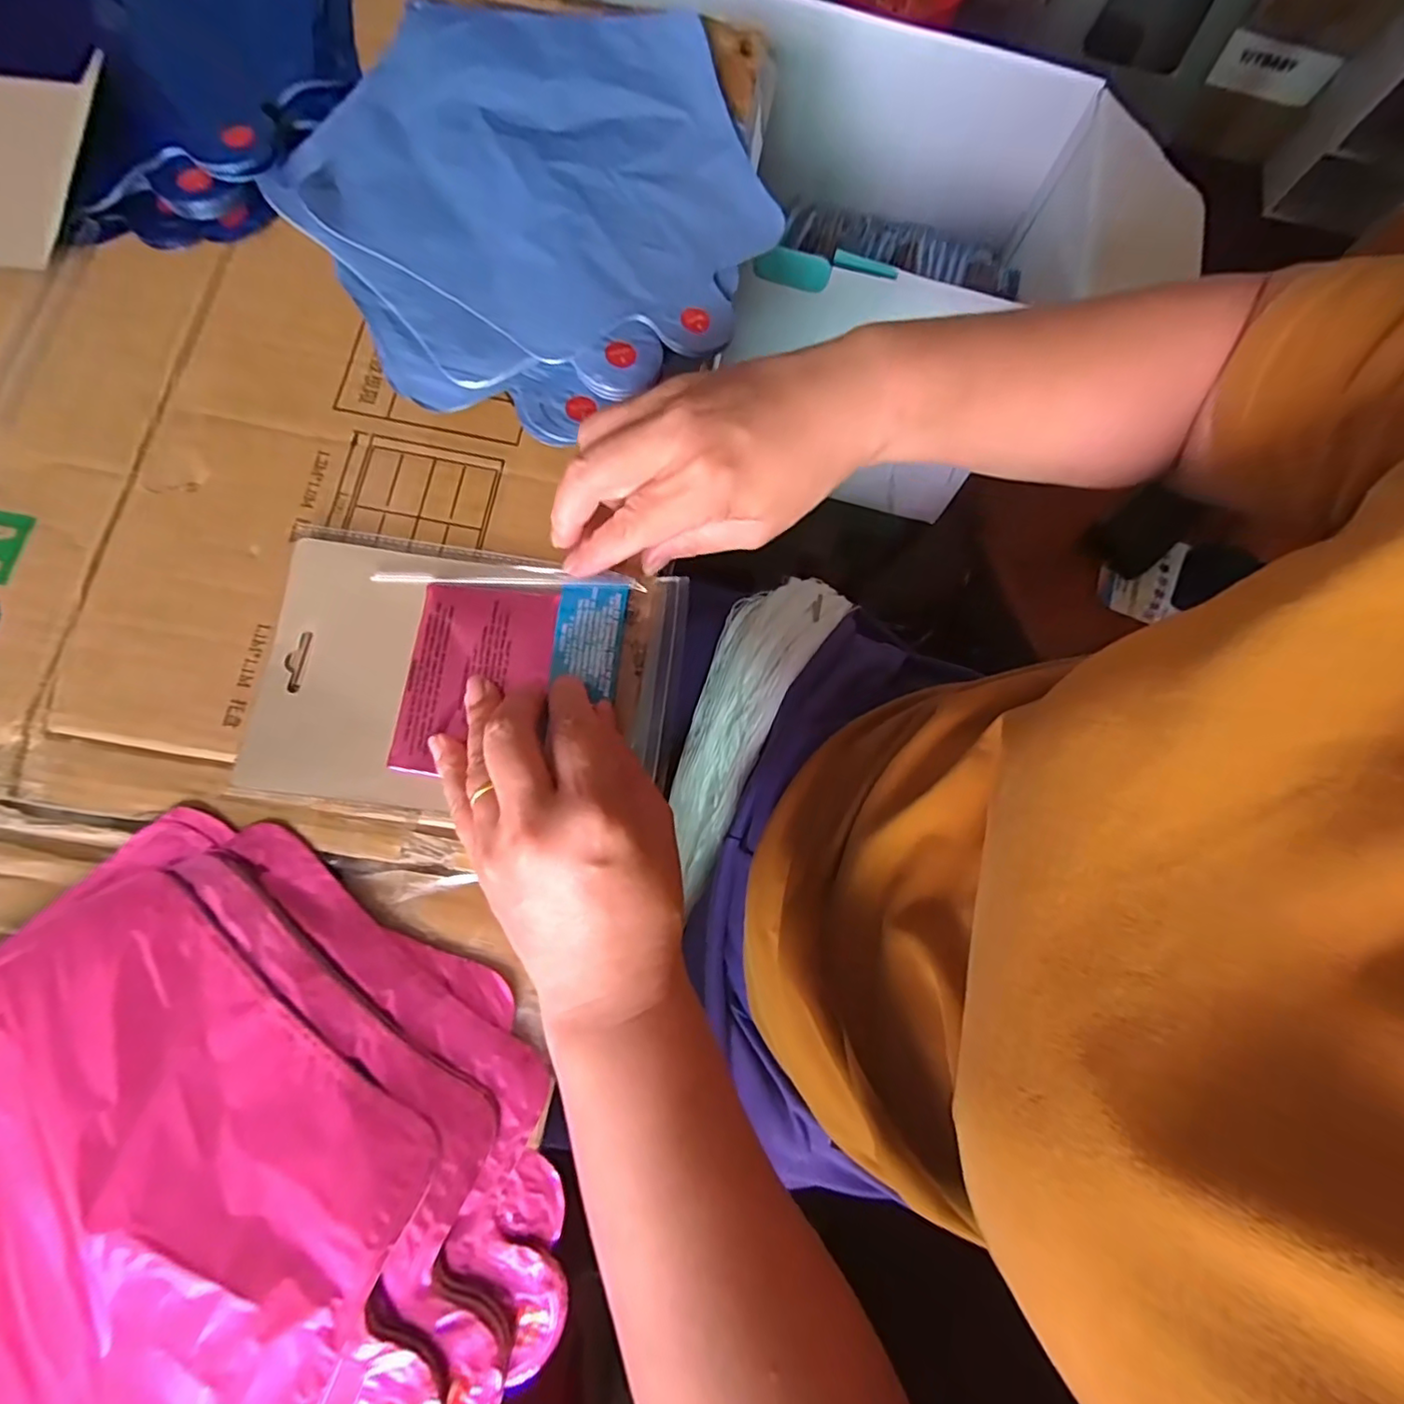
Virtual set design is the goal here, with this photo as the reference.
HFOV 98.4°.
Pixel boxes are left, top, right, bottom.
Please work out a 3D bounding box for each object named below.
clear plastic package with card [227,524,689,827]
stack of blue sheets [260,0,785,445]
[{"bbox_3d":[-0.104,-0.009,0.273,0.178,0.012,0.123,9,82,-4],"label":"clear plastic package with card"},{"bbox_3d":[-0.086,-0.273,0.318,0.236,0.014,0.259,23,78,5],"label":"stack of blue sheets"}]

